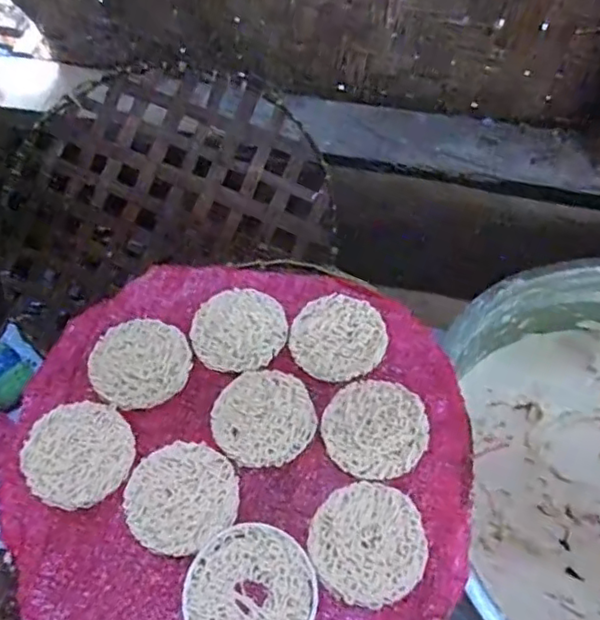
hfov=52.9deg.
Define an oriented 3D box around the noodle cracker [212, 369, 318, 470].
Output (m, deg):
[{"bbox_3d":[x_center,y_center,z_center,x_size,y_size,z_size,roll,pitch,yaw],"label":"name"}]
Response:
[{"bbox_3d":[-0.028,0.082,0.469,0.077,0.004,0.078,0,57,-1],"label":"noodle cracker"}]

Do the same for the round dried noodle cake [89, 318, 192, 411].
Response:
[{"bbox_3d":[-0.131,0.040,0.494,0.078,0.004,0.080,0,57,-1],"label":"round dried noodle cake"}]

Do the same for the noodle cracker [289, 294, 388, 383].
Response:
[{"bbox_3d":[0.032,0.023,0.506,0.077,0.007,0.078,0,57,-1],"label":"noodle cracker"}]

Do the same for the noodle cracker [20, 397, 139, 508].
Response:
[{"bbox_3d":[-0.166,0.104,0.450,0.076,0.011,0.080,0,57,-1],"label":"noodle cracker"}]

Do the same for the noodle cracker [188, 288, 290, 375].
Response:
[{"bbox_3d":[-0.051,0.015,0.509,0.078,0.004,0.077,0,57,-1],"label":"noodle cracker"}]

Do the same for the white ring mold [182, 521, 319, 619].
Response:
[{"bbox_3d":[-0.033,0.187,0.398,0.088,0.008,0.089,0,57,-1],"label":"white ring mold"}]

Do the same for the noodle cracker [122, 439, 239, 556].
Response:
[{"bbox_3d":[-0.085,0.133,0.435,0.076,0.007,0.076,-35,64,-21],"label":"noodle cracker"}]

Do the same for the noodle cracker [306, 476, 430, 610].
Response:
[{"bbox_3d":[0.047,0.158,0.414,0.076,0.004,0.080,16,58,10],"label":"noodle cracker"}]

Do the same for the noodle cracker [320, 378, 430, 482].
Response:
[{"bbox_3d":[0.058,0.090,0.462,0.077,0.007,0.078,0,57,-1],"label":"noodle cracker"}]

